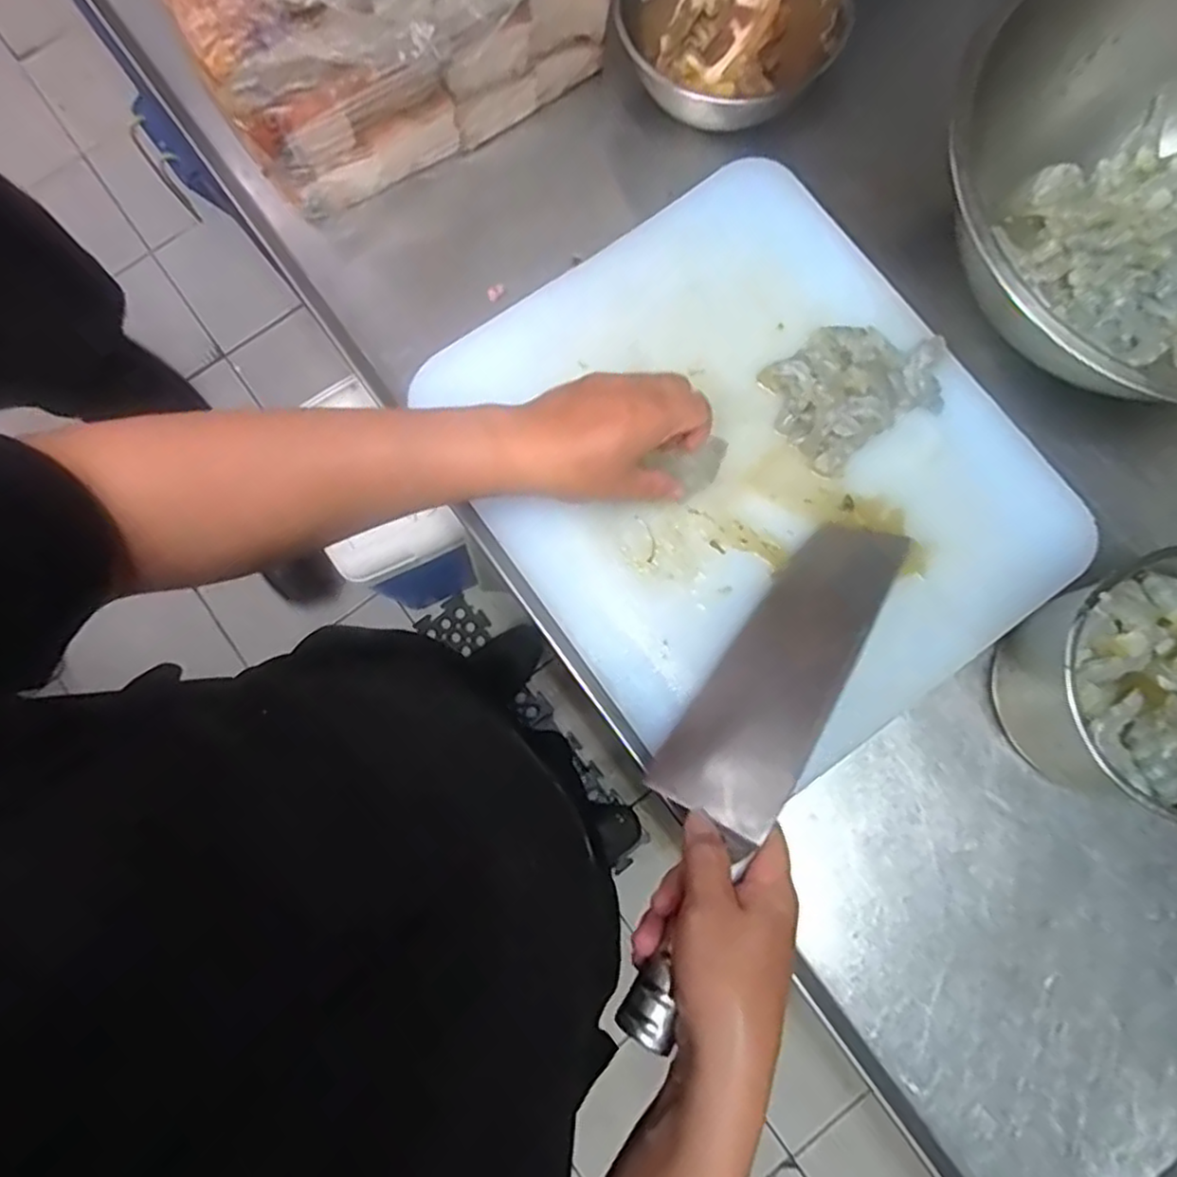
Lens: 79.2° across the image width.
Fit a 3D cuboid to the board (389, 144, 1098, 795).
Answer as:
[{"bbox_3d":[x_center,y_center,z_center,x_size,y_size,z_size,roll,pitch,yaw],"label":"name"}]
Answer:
[{"bbox_3d":[0.109,-0.084,0.496,0.332,0.027,0.380,-35,81,-3],"label":"board"}]

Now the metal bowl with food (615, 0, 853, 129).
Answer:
[{"bbox_3d":[0.106,-0.437,0.554,0.129,0.075,0.150,35,81,8],"label":"metal bowl with food"}]

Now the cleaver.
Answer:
[{"bbox_3d":[0.094,0.099,0.432,0.087,0.030,0.317,16,70,43],"label":"cleaver"}]

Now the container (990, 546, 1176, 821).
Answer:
[{"bbox_3d":[0.360,0.061,0.444,0.147,0.123,0.148,0,78,1],"label":"container"}]

